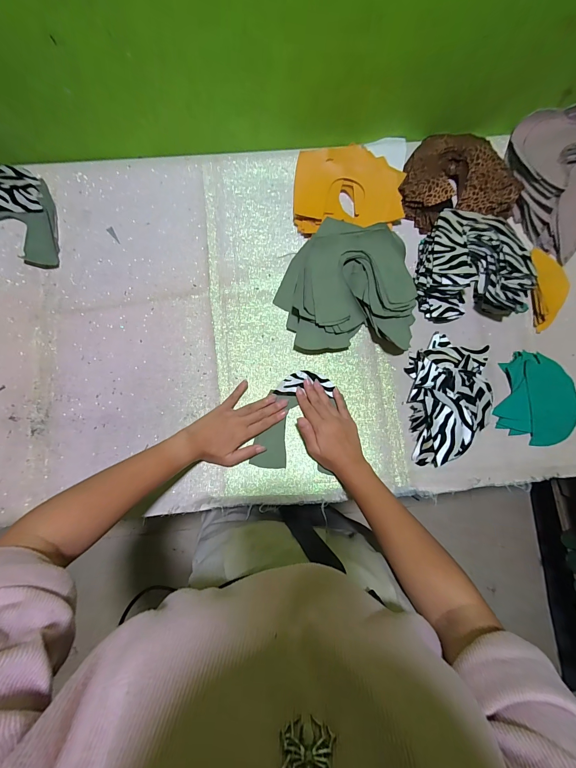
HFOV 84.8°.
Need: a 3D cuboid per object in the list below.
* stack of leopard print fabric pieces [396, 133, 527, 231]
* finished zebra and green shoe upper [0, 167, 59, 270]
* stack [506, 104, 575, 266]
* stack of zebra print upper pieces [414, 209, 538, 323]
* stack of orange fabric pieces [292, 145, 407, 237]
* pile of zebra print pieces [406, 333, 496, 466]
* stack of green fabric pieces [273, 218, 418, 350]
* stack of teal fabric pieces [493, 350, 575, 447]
[{"bbox_3d":[0.294,-0.364,0.559,0.192,0.034,0.169,-10,80,-4],"label":"stack of leopard print fabric pieces"},{"bbox_3d":[-0.477,-0.277,0.536,0.152,0.022,0.189,-8,80,-2],"label":"finished zebra and green shoe upper"},{"bbox_3d":[0.494,-0.354,0.536,0.192,0.065,0.271,-13,80,-5],"label":"stack"},{"bbox_3d":[0.297,-0.198,0.511,0.178,0.052,0.177,-2,79,-3],"label":"stack of zebra print upper pieces"},{"bbox_3d":[0.102,-0.339,0.551,0.188,0.027,0.149,-9,80,-4],"label":"stack of orange fabric pieces"},{"bbox_3d":[0.245,0.022,0.475,0.114,0.046,0.201,12,79,0],"label":"pile of zebra print pieces"},{"bbox_3d":[0.095,-0.156,0.503,0.218,0.060,0.197,0,79,-2],"label":"stack of green fabric pieces"},{"bbox_3d":[0.402,0.024,0.497,0.118,0.017,0.138,12,79,0],"label":"stack of teal fabric pieces"}]

